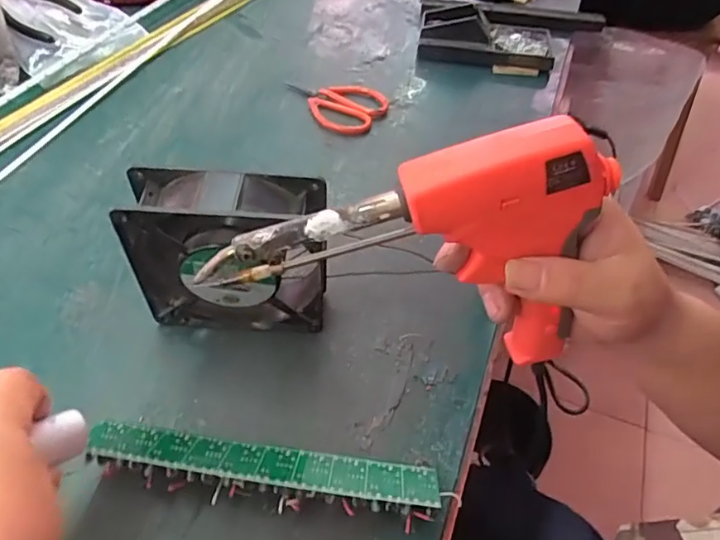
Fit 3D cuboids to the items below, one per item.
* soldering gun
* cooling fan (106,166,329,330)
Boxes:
[{"bbox_3d":[0.023,-0.009,0.278,0.184,0.134,0.032,0,50,-1],"label":"soldering gun"},{"bbox_3d":[-0.085,-0.007,0.363,0.121,0.118,0.038,2,49,-2],"label":"cooling fan"}]

